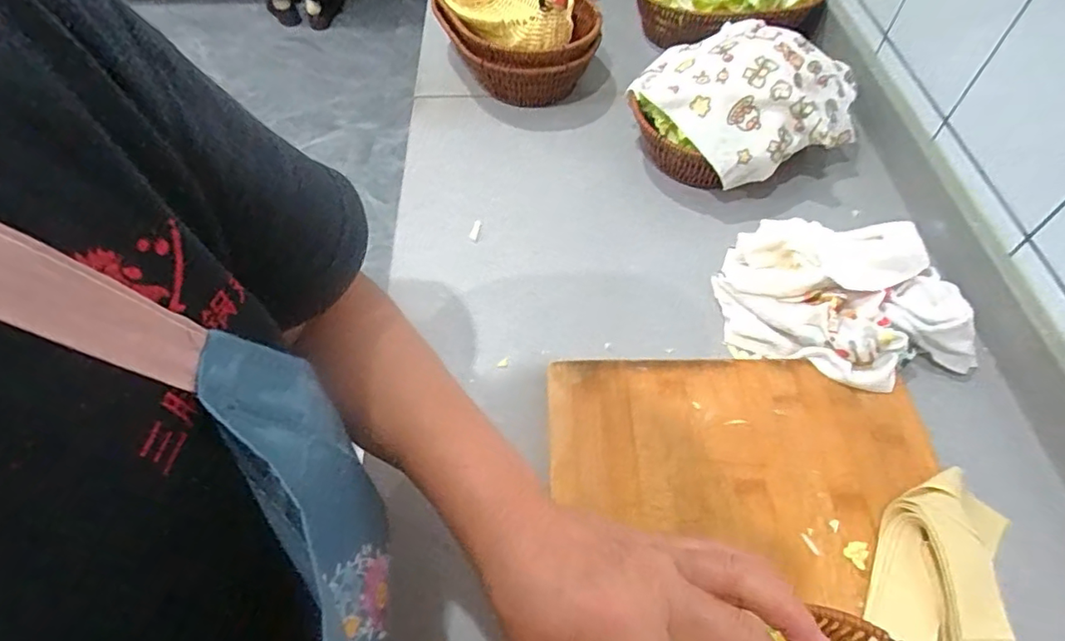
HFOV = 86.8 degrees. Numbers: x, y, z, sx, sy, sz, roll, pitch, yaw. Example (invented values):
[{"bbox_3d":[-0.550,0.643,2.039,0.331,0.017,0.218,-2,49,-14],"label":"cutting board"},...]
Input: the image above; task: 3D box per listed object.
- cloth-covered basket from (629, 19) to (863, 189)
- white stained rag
[{"bbox_3d":[0.211,-0.220,0.579,0.199,0.116,0.185,38,63,24],"label":"cloth-covered basket"},{"bbox_3d":[0.268,-0.024,0.480,0.206,0.050,0.165,26,59,17],"label":"white stained rag"}]

